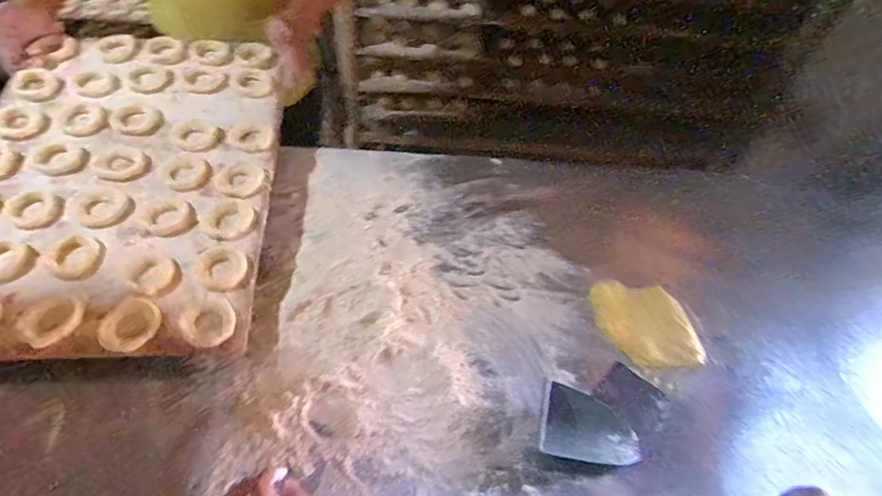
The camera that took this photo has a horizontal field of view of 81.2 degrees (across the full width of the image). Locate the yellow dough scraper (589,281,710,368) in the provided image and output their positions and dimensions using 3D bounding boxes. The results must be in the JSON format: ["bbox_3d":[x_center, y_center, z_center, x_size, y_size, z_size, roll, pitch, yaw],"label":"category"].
[{"bbox_3d":[0.275,0.099,0.694,0.121,0.009,0.131,-3,52,-8],"label":"yellow dough scraper"}]

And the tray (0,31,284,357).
[{"bbox_3d":[-0.462,-0.128,0.752,0.417,0.032,0.599,0,55,-8],"label":"tray"}]

